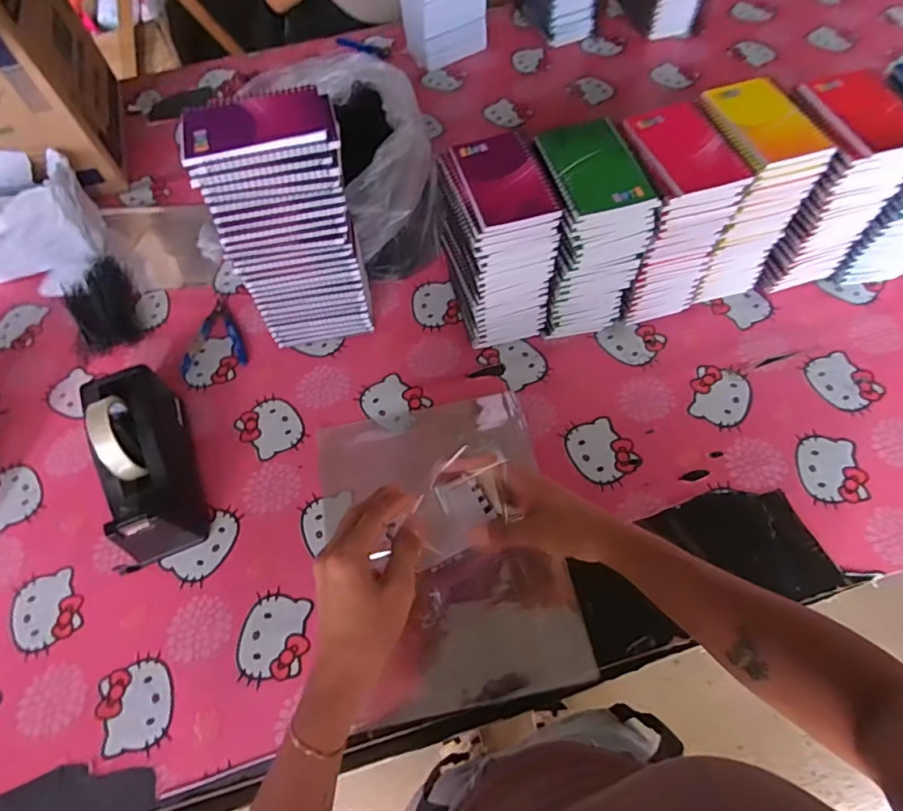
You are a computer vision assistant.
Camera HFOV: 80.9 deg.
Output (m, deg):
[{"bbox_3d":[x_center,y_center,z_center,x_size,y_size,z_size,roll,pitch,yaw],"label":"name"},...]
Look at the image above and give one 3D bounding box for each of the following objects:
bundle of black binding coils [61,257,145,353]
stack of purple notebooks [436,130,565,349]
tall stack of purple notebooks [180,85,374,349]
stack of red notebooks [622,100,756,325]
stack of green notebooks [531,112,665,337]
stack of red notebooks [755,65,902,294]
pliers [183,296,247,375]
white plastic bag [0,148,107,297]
[{"bbox_3d":[-0.494,-0.139,0.748,0.087,0.036,0.148,-28,62,-12],"label":"bundle of black binding coils"},{"bbox_3d":[0.054,-0.178,0.632,0.094,0.218,0.131,-19,61,-7],"label":"stack of purple notebooks"},{"bbox_3d":[-0.178,-0.194,0.623,0.141,0.291,0.091,-10,60,-2],"label":"tall stack of purple notebooks"},{"bbox_3d":[0.246,-0.214,0.637,0.098,0.220,0.125,-19,61,-7],"label":"stack of red notebooks"},{"bbox_3d":[0.154,-0.189,0.626,0.099,0.225,0.121,-13,60,-4],"label":"stack of green notebooks"},{"bbox_3d":[0.454,-0.255,0.650,0.113,0.221,0.129,-2,60,2],"label":"stack of red notebooks"},{"bbox_3d":[-0.320,-0.100,0.728,0.084,0.015,0.117,-7,60,0],"label":"pliers"},{"bbox_3d":[-0.627,-0.269,0.771,0.216,0.131,0.184,0,60,4],"label":"white plastic bag"}]

